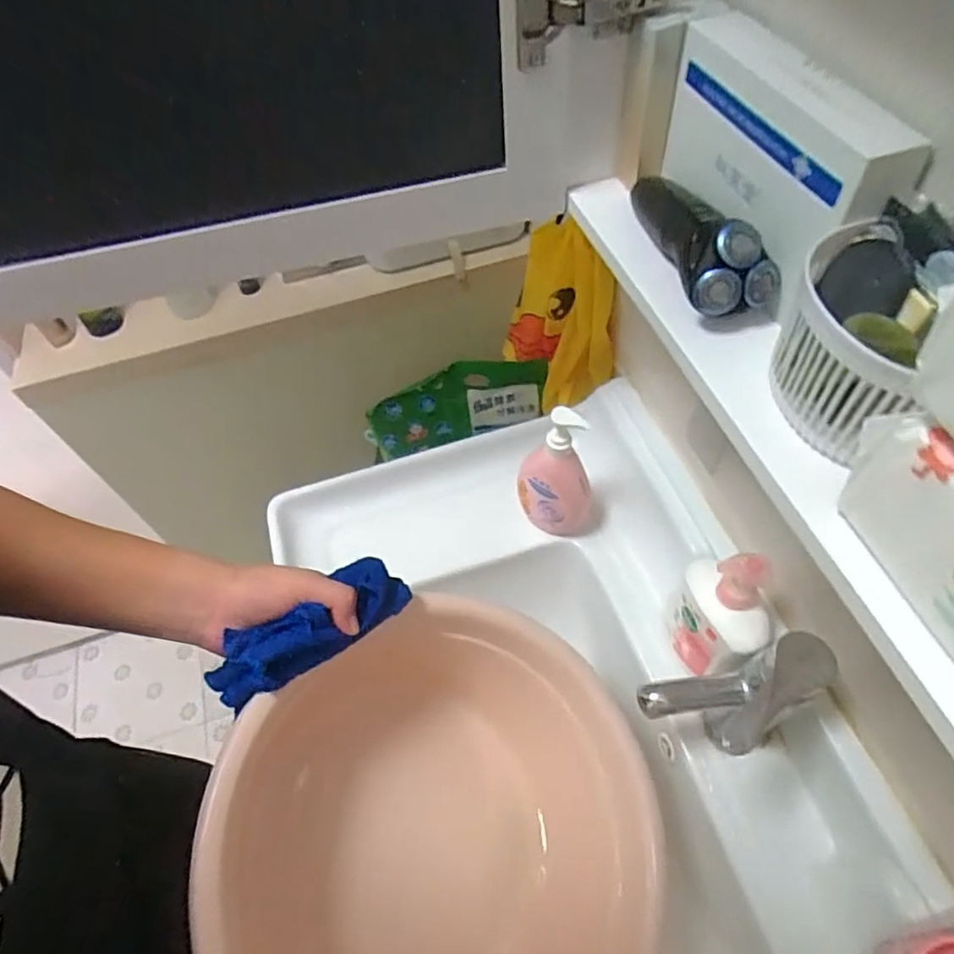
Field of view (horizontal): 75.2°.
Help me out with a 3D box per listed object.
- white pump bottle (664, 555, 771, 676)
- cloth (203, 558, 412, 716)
[{"bbox_3d":[0.228,0.128,0.577,0.048,0.157,0.084,-19,57,-10],"label":"white pump bottle"},{"bbox_3d":[-0.124,0.107,0.462,0.152,0.039,0.055,-30,60,-32],"label":"cloth"}]

